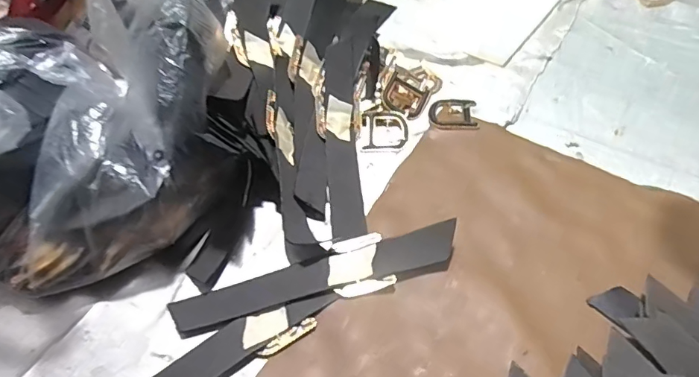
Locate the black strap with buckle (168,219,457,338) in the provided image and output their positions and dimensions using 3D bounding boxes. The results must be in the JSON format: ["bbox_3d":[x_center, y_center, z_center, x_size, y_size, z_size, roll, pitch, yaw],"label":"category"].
[{"bbox_3d":[-0.026,0.067,0.363,0.221,0.022,0.046,-14,52,-8],"label":"black strap with buckle"}]

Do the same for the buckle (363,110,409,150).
[{"bbox_3d":[0.036,-0.060,0.470,0.044,0.008,0.048,-2,52,2],"label":"buckle"}]

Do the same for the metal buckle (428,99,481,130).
[{"bbox_3d":[0.107,-0.078,0.480,0.049,0.004,0.048,1,52,4],"label":"metal buckle"}]

